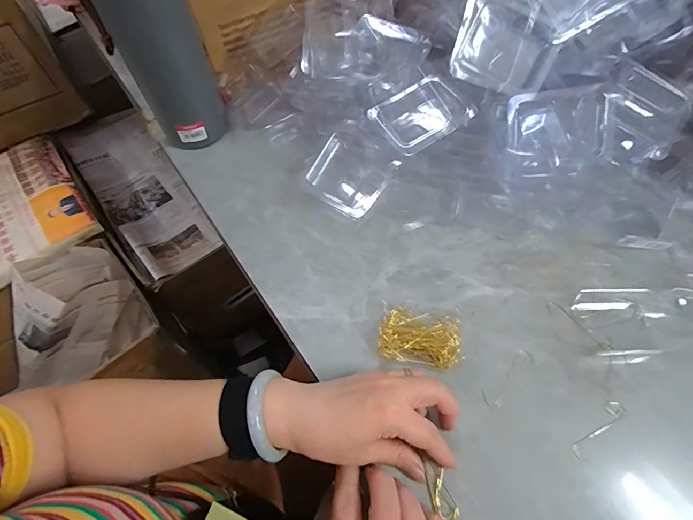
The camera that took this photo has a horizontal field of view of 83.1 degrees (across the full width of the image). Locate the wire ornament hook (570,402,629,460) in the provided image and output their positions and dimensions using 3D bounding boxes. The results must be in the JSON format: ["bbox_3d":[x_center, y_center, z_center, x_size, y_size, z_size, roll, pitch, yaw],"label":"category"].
[{"bbox_3d":[0.209,0.139,0.325,0.062,0.004,0.014,-30,64,-16],"label":"wire ornament hook"}]

